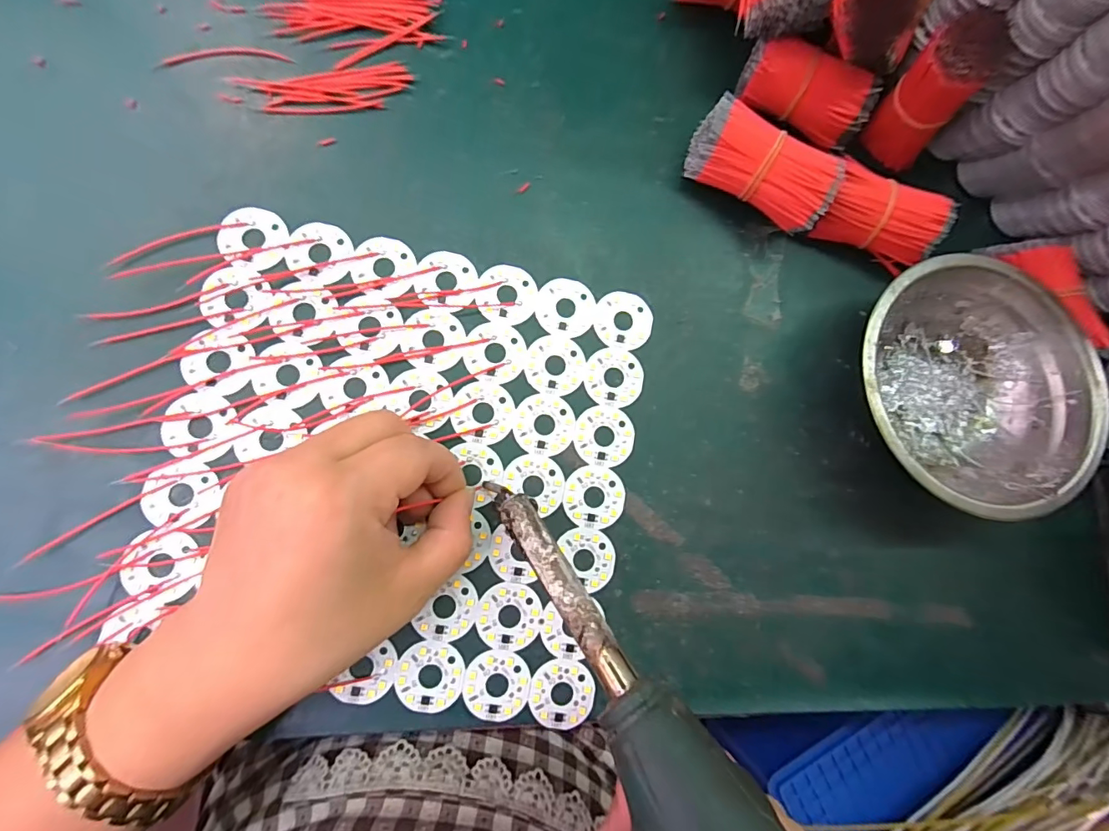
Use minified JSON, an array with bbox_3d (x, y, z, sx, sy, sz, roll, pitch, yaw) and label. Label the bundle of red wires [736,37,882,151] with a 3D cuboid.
[{"bbox_3d":[0.137,-0.177,0.262,0.070,0.024,0.029,24,81,-5],"label":"bundle of red wires"}]

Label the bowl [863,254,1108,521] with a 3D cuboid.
[{"bbox_3d":[0.207,-0.014,0.251,0.124,0.046,0.121,1,84,-8],"label":"bowl"}]

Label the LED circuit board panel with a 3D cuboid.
[{"bbox_3d":[-0.069,0.022,0.230,0.212,0.004,0.212,11,83,-7],"label":"LED circuit board panel"}]

